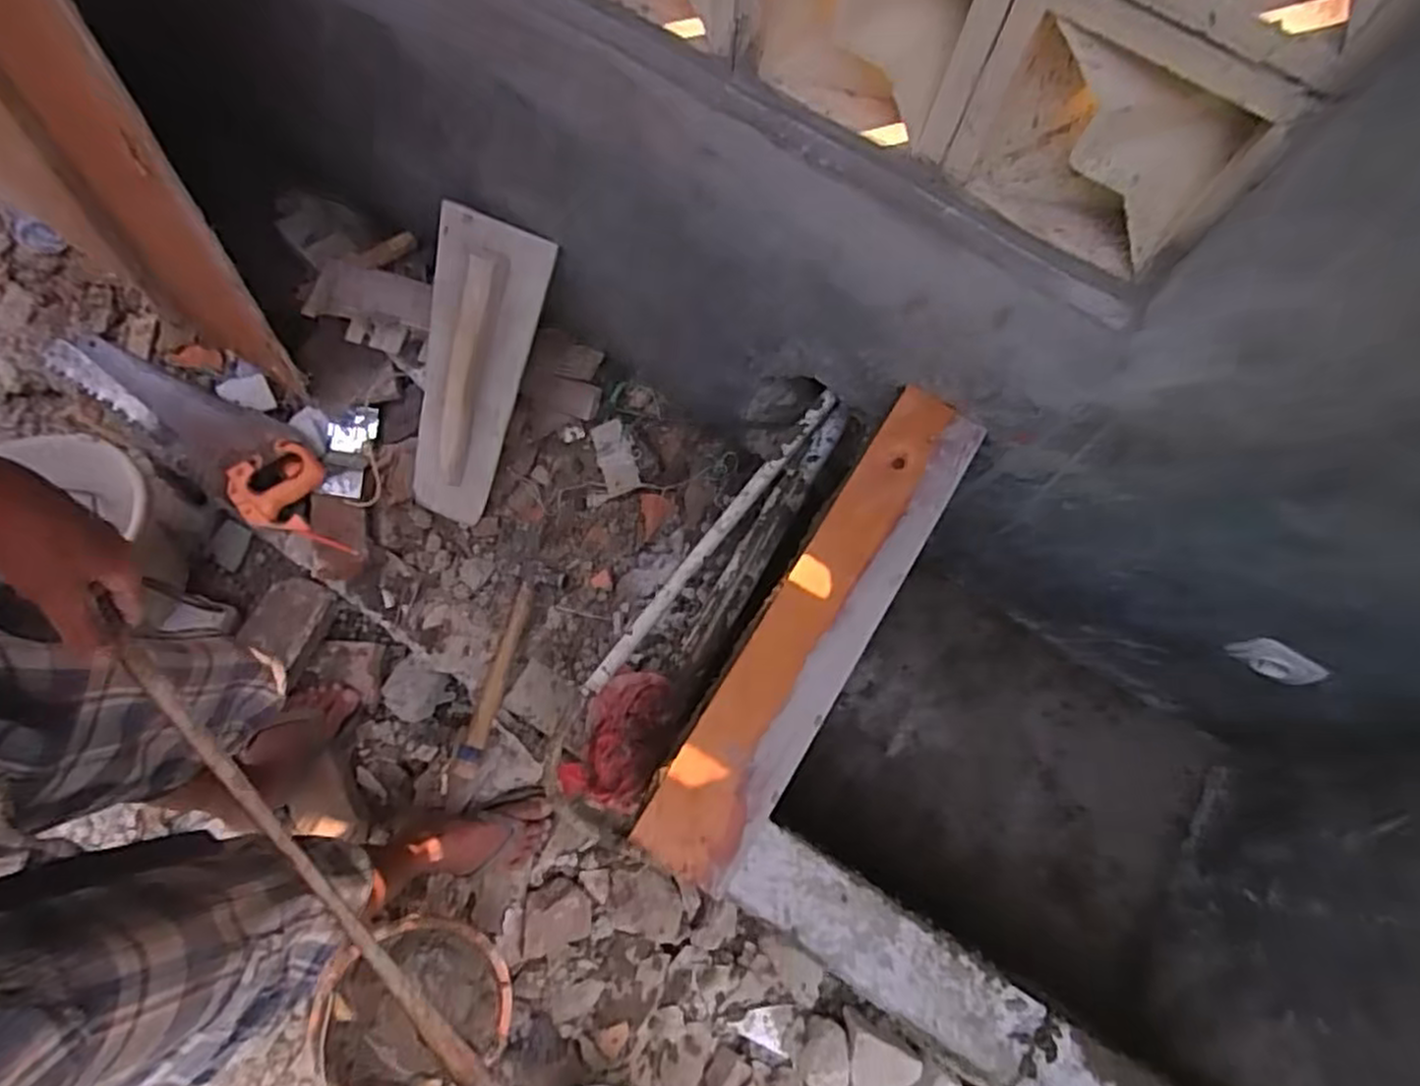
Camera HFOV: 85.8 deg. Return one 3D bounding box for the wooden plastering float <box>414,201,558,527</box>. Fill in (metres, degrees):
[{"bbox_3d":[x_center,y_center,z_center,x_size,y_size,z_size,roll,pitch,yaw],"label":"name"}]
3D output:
[{"bbox_3d":[-0.371,-0.249,1.170,0.159,0.478,0.065,26,31,6],"label":"wooden plastering float"}]

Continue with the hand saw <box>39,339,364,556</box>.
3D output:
[{"bbox_3d":[-0.828,-0.162,1.243,0.615,0.050,0.166,24,88,5],"label":"hand saw"}]

